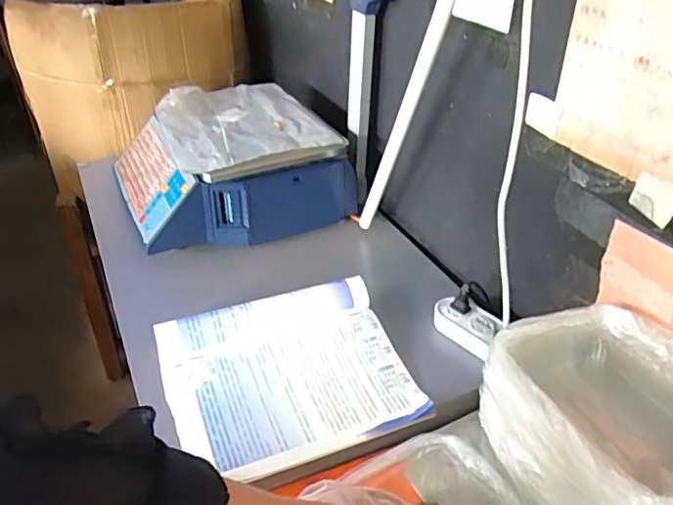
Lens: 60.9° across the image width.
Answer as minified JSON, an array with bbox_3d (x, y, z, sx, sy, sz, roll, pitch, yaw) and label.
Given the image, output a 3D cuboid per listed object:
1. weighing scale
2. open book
[{"bbox_3d":[-0.203,-0.167,1.054,0.349,0.159,0.349,-16,39,-23],"label":"weighing scale"},{"bbox_3d":[-0.060,0.154,0.728,0.292,0.036,0.238,-14,48,-18],"label":"open book"}]

